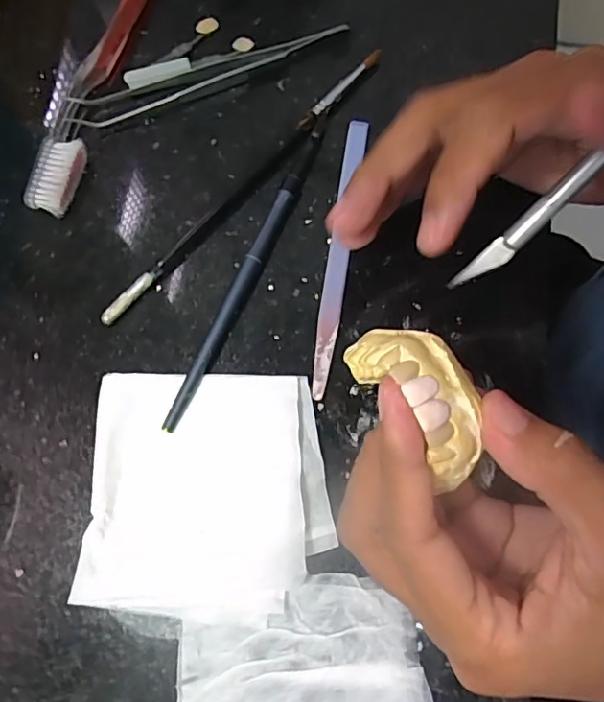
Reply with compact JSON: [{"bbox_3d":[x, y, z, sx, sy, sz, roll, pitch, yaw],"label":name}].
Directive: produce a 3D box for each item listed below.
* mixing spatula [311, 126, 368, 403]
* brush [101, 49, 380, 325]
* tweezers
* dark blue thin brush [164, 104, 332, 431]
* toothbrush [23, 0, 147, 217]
[{"bbox_3d":[0.017,-0.046,0.248,0.009,0.005,0.137,9,74,2],"label":"mixing spatula"},{"bbox_3d":[-0.025,-0.081,0.257,0.007,0.008,0.186,41,78,11],"label":"brush"},{"bbox_3d":[-0.046,-0.141,0.270,0.139,0.009,0.017,-21,75,-6],"label":"tweezers"},{"bbox_3d":[-0.022,-0.042,0.245,0.010,0.009,0.164,24,76,7],"label":"dark blue thin brush"},{"bbox_3d":[-0.100,-0.149,0.273,0.021,0.014,0.177,13,75,4],"label":"toothbrush"}]

